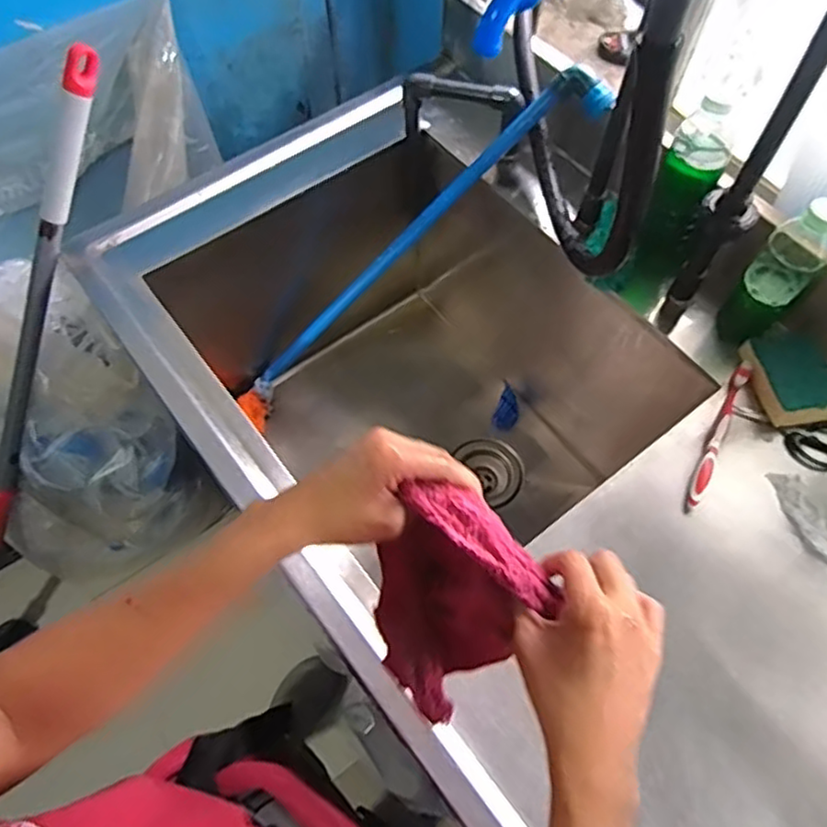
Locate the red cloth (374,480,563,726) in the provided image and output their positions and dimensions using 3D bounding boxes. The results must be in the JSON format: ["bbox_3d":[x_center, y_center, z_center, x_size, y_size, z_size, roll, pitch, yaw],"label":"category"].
[{"bbox_3d":[0.020,0.124,0.453,0.105,0.096,0.112,-36,68,-18],"label":"red cloth"}]

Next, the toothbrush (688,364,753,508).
[{"bbox_3d":[0.316,0.021,0.685,0.019,0.023,0.177,28,65,12],"label":"toothbrush"}]

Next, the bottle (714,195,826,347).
[{"bbox_3d":[0.369,-0.139,0.675,0.057,0.167,0.055,36,67,16],"label":"bottle"}]

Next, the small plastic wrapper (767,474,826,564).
[{"bbox_3d":[0.386,0.102,0.648,0.030,0.021,0.102,-13,63,-9],"label":"small plastic wrapper"}]

